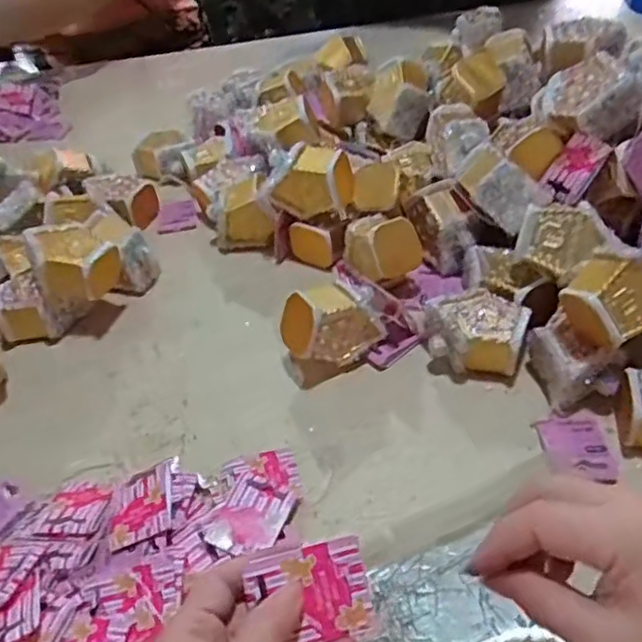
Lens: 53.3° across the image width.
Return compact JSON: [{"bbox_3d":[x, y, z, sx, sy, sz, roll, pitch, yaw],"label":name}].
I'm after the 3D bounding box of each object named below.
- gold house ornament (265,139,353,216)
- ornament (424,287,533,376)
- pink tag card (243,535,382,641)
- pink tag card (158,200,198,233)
[{"bbox_3d":[-0.012,-0.139,0.633,0.083,0.056,0.046,4,45,11],"label":"gold house ornament"},{"bbox_3d":[0.129,0.010,0.540,0.084,0.042,0.063,14,48,20],"label":"ornament"},{"bbox_3d":[-0.005,0.134,0.315,0.059,0.005,0.046,-11,77,-6],"label":"pink tag card"},{"bbox_3d":[-0.169,-0.125,0.758,0.045,0.005,0.061,-10,44,-3],"label":"pink tag card"}]

